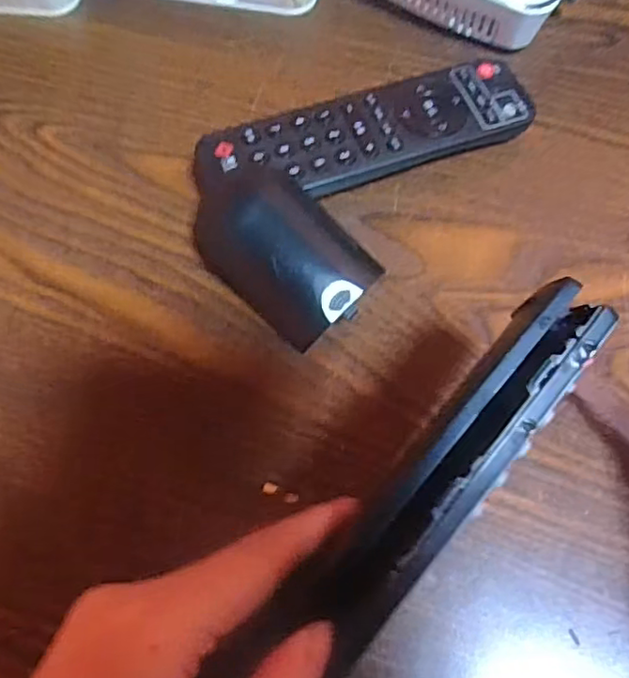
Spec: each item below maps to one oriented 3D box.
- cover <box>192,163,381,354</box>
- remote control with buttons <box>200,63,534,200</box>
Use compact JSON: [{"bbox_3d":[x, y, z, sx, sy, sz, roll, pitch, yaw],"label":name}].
[{"bbox_3d":[-0.013,-0.036,0.260,0.080,0.023,0.050,43,75,14],"label":"cover"},{"bbox_3d":[0.024,-0.092,0.280,0.155,0.023,0.045,-21,71,-8],"label":"remote control with buttons"}]

